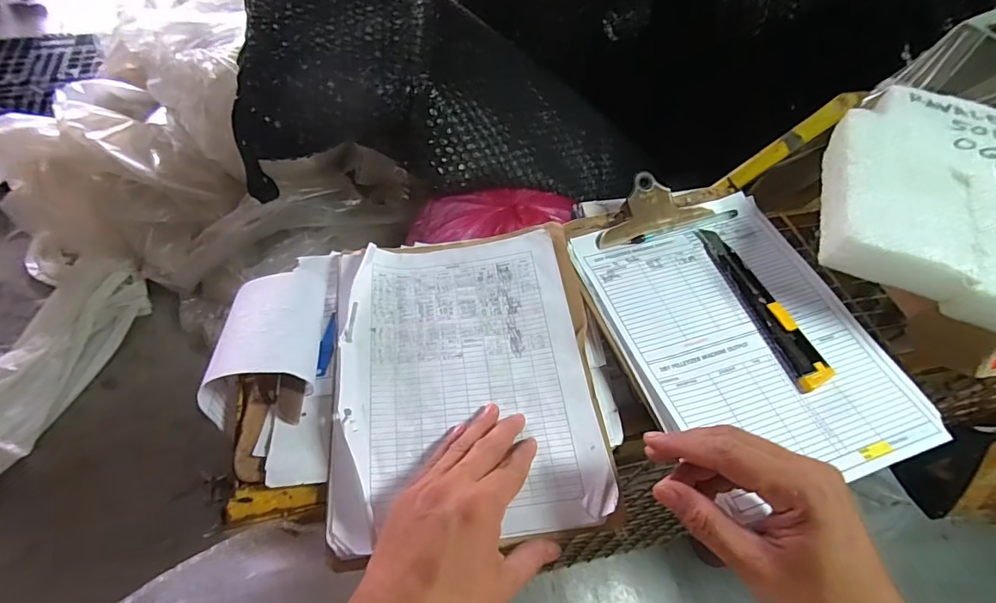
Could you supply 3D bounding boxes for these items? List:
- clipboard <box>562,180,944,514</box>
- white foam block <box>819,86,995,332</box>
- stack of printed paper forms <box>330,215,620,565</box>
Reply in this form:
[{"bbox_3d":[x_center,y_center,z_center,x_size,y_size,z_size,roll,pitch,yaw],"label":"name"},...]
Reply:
[{"bbox_3d":[0.217,0.016,0.451,0.235,0.029,0.315,-16,58,-15],"label":"clipboard"},{"bbox_3d":[0.440,-0.115,0.469,0.211,0.040,0.310,23,57,12],"label":"white foam block"},{"bbox_3d":[-0.028,0.051,0.421,0.222,0.029,0.289,-4,56,-7],"label":"stack of printed paper forms"}]

